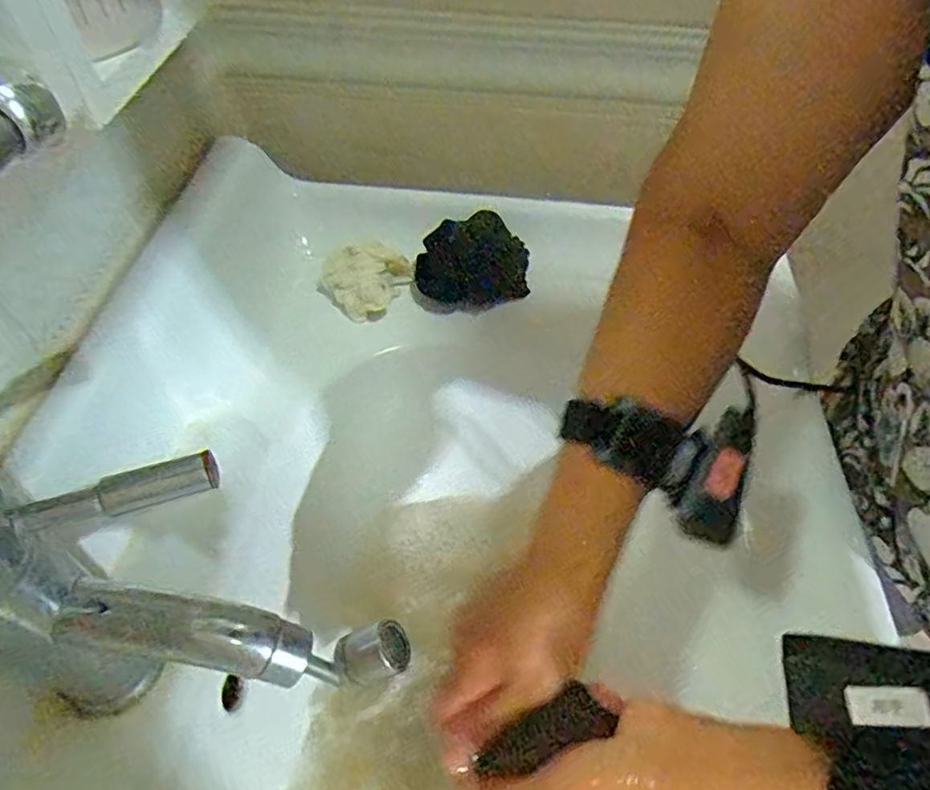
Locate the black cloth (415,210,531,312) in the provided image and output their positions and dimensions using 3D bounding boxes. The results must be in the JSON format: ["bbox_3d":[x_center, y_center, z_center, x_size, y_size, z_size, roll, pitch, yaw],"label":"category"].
[{"bbox_3d":[0.005,-0.113,0.534,0.092,0.016,0.077,-12,96,-7],"label":"black cloth"}]

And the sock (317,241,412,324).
[{"bbox_3d":[-0.085,-0.101,0.519,0.067,0.037,0.066,0,52,0],"label":"sock"}]

